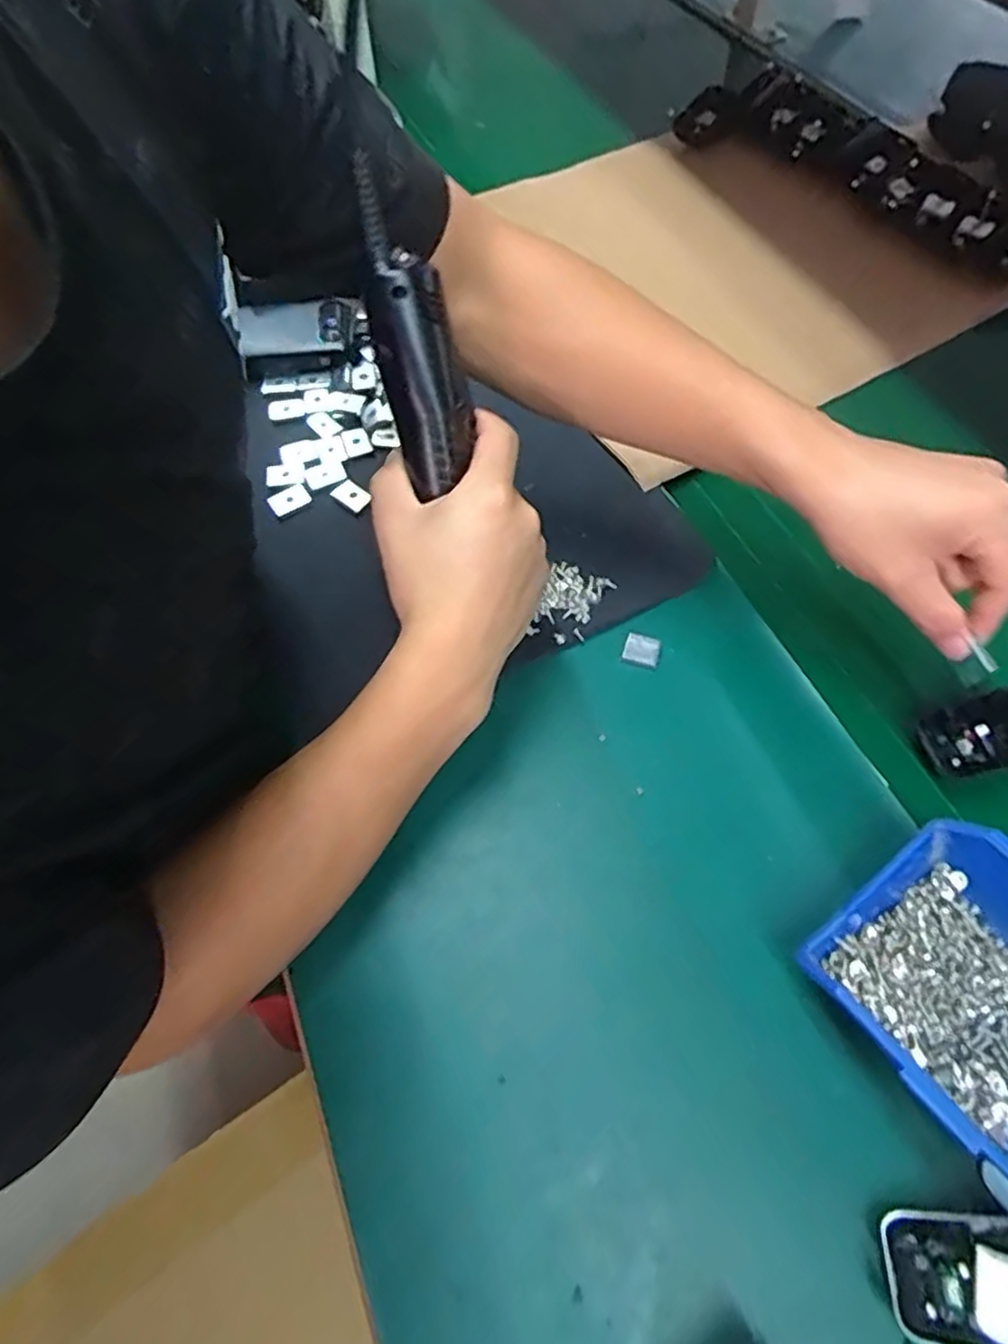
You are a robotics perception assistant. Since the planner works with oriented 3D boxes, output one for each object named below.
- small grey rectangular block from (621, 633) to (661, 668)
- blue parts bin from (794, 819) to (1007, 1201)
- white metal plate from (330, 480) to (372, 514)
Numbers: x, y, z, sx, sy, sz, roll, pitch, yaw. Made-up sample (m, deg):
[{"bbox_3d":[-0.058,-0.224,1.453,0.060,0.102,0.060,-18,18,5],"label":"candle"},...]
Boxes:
[{"bbox_3d":[0.088,-0.015,0.450,0.022,0.004,0.021,14,62,10],"label":"small grey rectangular block"},{"bbox_3d":[0.213,0.151,0.320,0.112,0.066,0.124,-35,65,-16],"label":"blue parts bin"},{"bbox_3d":[-0.114,-0.132,0.521,0.026,0.004,0.018,36,80,10],"label":"white metal plate"}]

